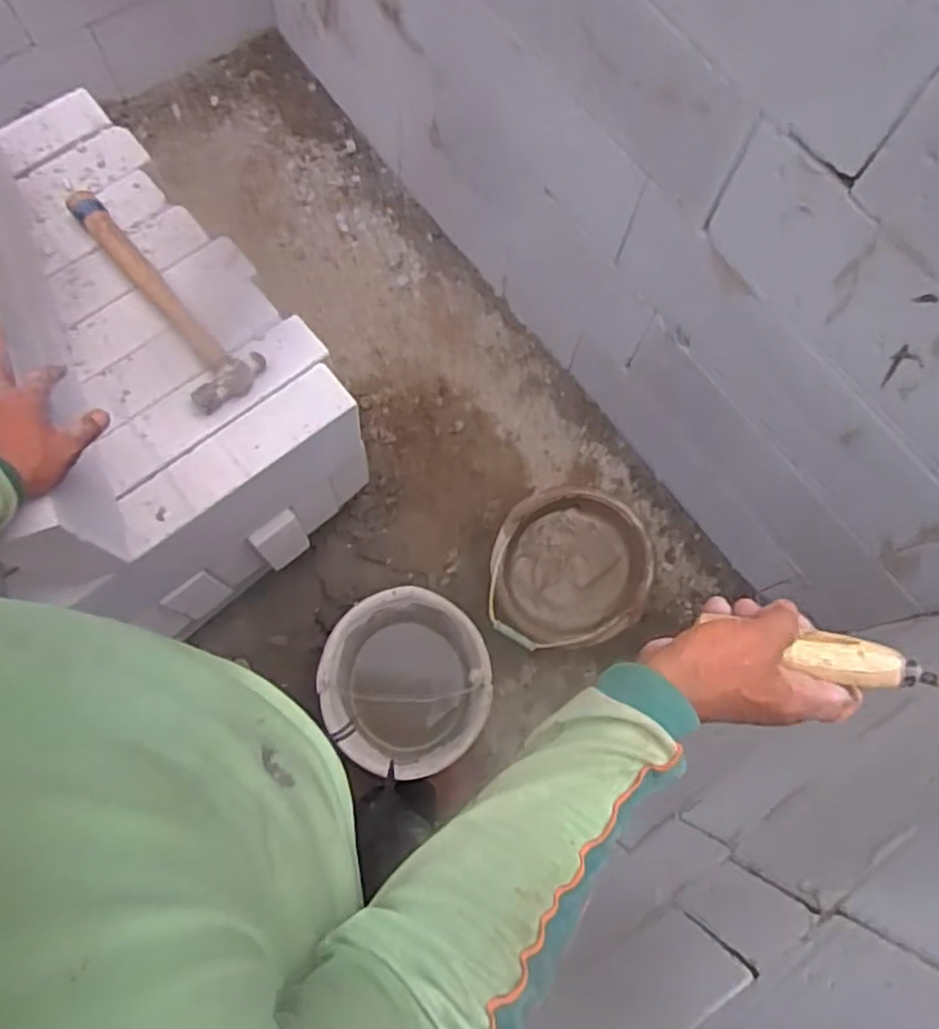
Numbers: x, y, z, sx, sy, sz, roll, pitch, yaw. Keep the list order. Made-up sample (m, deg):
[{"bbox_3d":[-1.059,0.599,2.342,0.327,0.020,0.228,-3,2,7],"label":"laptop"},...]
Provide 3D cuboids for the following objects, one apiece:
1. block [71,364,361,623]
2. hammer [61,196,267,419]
[{"bbox_3d":[-0.301,-0.042,0.984,0.339,0.223,0.079,-38,81,-9],"label":"block"},{"bbox_3d":[-0.389,-0.286,0.917,0.093,0.029,0.344,-36,80,-9],"label":"hammer"}]

